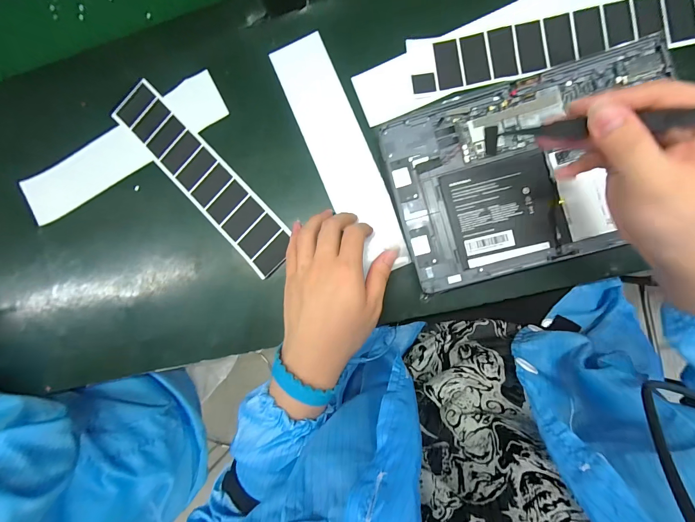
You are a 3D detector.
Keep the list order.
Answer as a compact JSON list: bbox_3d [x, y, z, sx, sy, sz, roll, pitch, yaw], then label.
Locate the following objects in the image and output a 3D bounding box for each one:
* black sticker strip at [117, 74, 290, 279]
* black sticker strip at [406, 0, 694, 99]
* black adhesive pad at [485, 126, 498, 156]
[{"bbox_3d":[-0.161,-0.095,0.348,0.055,0.007,0.258,-45,85,7],"label":"black sticker strip"},{"bbox_3d":[0.196,-0.215,0.302,0.265,0.005,0.055,-9,89,7],"label":"black sticker strip"},{"bbox_3d":[0.108,-0.090,0.232,0.009,0.022,0.004,24,56,39],"label":"black adhesive pad"}]

